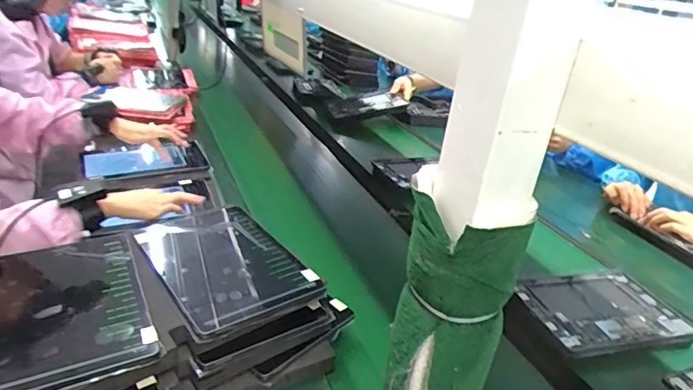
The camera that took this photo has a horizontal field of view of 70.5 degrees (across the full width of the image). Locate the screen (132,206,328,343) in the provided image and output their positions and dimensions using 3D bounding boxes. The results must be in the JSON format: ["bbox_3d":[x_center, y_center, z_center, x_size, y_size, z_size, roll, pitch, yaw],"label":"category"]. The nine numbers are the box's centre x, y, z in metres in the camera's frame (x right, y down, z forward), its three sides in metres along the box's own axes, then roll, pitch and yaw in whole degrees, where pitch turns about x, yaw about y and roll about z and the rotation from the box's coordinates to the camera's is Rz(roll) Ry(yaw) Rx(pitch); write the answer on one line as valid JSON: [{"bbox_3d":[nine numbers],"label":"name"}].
[{"bbox_3d":[-0.162,0.086,0.652,0.170,0.017,0.249,-15,34,-35],"label":"screen"}]

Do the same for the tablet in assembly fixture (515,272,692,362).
[{"bbox_3d":[0.413,0.190,0.796,0.262,0.014,0.179,-1,28,-14],"label":"tablet in assembly fixture"}]

